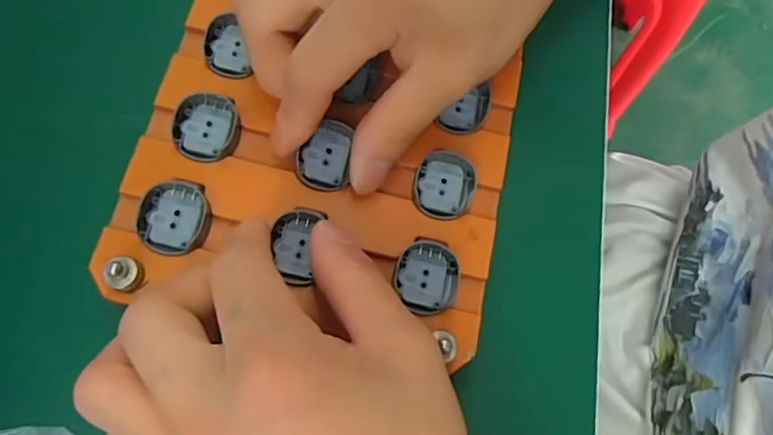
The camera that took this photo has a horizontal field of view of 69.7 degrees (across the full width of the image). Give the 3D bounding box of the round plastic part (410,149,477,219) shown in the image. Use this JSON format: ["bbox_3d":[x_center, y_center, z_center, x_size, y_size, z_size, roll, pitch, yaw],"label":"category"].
[{"bbox_3d":[0.025,-0.014,0.235,0.026,0.004,0.030,10,72,-3],"label":"round plastic part"}]

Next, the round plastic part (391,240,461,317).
[{"bbox_3d":[0.016,0.023,0.222,0.025,0.004,0.028,11,72,-2],"label":"round plastic part"}]

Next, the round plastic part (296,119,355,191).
[{"bbox_3d":[-0.026,-0.026,0.231,0.021,0.007,0.028,2,71,0],"label":"round plastic part"}]

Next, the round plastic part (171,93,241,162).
[{"bbox_3d":[-0.075,-0.038,0.231,0.025,0.005,0.030,3,72,-5],"label":"round plastic part"}]

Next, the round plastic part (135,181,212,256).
[{"bbox_3d":[-0.084,0.000,0.218,0.026,0.005,0.029,10,72,-2],"label":"round plastic part"}]

